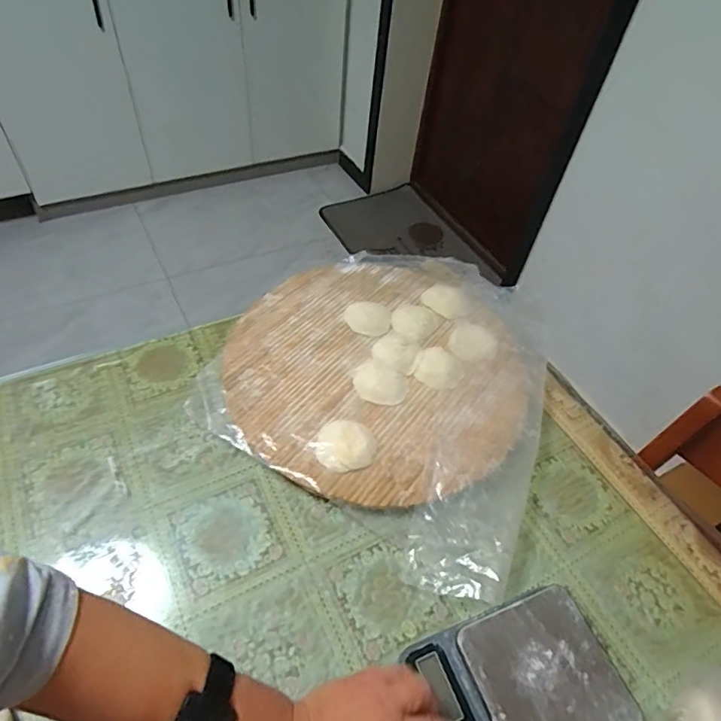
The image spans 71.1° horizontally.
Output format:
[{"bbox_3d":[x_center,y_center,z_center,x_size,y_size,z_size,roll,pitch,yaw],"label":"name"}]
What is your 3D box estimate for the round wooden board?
[{"bbox_3d":[0.030,-0.002,0.689,0.380,0.027,0.410,1,52,-1],"label":"round wooden board"}]

